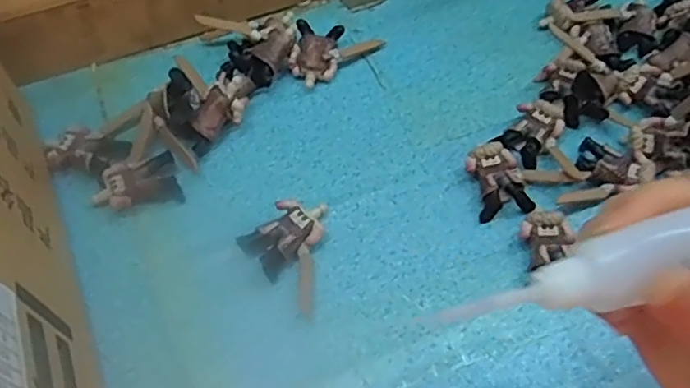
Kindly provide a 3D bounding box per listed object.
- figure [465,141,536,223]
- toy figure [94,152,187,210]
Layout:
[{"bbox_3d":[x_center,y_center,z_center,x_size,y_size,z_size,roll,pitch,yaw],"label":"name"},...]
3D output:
[{"bbox_3d":[0.106,-0.010,0.407,0.036,0.019,0.050,-8,56,-6],"label":"figure"},{"bbox_3d":[-0.144,-0.006,0.408,0.056,0.018,0.037,-20,58,-13],"label":"toy figure"}]

